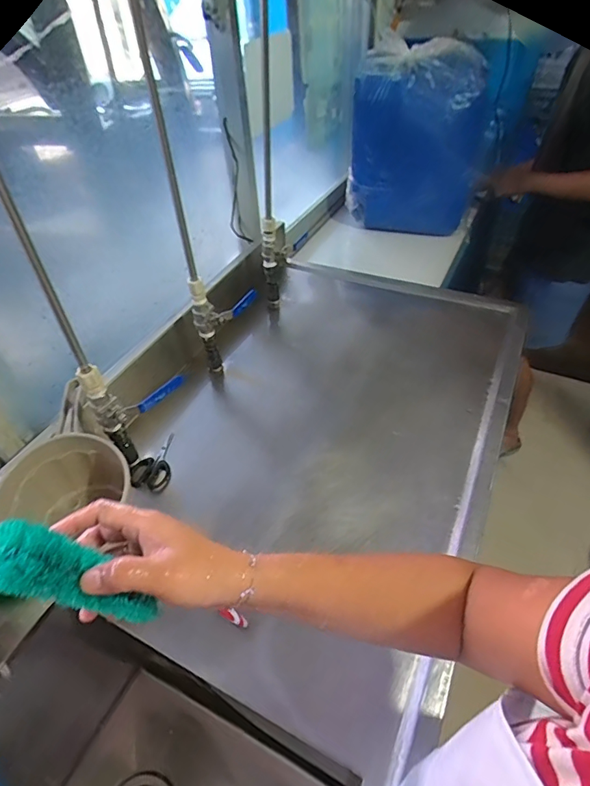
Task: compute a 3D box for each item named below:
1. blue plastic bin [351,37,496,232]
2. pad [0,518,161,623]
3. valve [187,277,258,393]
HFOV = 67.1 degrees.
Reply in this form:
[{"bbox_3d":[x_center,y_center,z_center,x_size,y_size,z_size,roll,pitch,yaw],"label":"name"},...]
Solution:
[{"bbox_3d":[0.317,-0.639,1.173,0.320,0.413,0.169,26,53,27],"label":"blue plastic bin"},{"bbox_3d":[-0.147,0.127,0.300,0.120,0.023,0.041,37,44,-19],"label":"pad"},{"bbox_3d":[-0.124,-0.120,0.837,0.114,0.238,0.074,-9,45,-4],"label":"valve"}]

